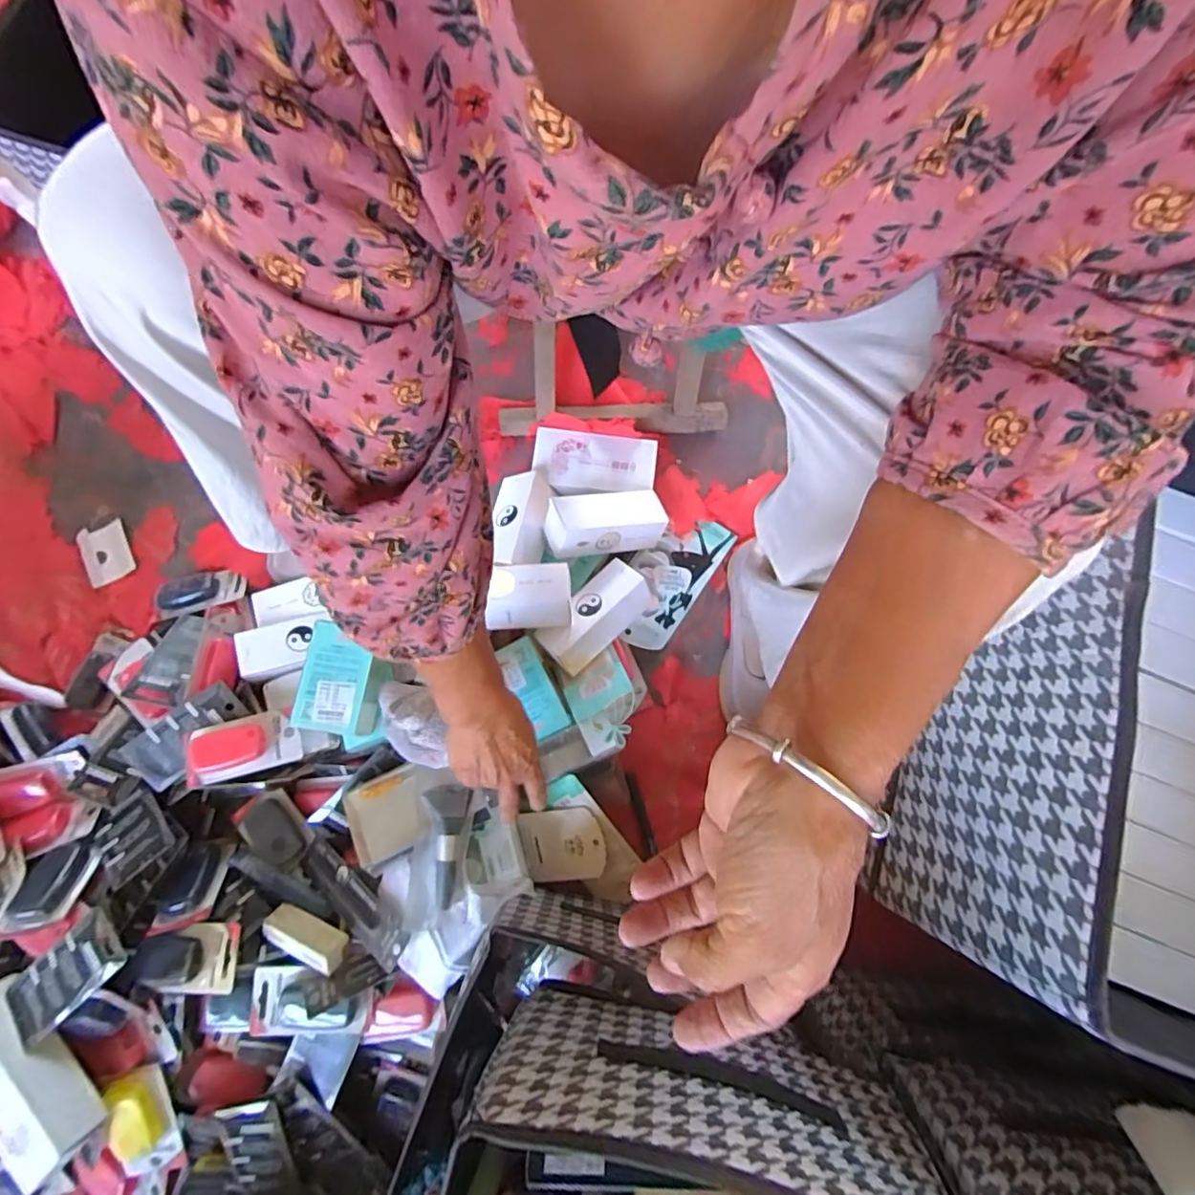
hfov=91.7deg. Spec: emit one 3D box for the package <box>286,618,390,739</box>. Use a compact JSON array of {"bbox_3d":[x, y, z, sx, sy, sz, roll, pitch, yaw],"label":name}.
[{"bbox_3d":[-0.261,0.087,0.601,0.072,0.041,0.102,10,78,3],"label":"package"}]

